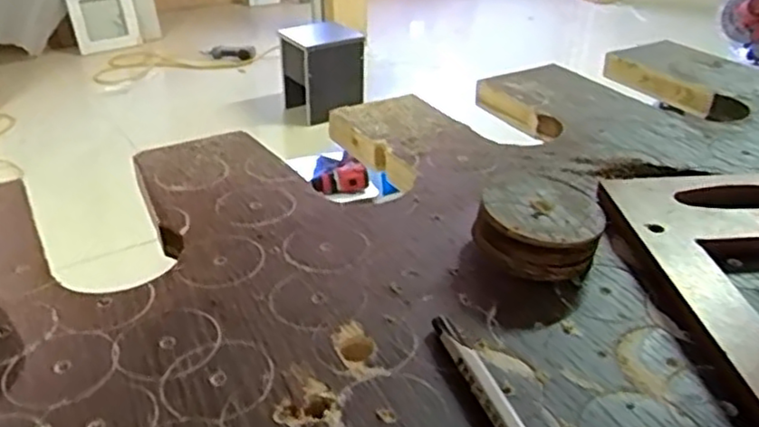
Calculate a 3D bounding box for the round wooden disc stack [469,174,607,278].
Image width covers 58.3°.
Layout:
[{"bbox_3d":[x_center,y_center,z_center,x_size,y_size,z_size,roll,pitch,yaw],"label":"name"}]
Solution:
[{"bbox_3d":[0.061,0.006,0.263,0.044,0.024,0.042,0,31,0],"label":"round wooden disc stack"}]

